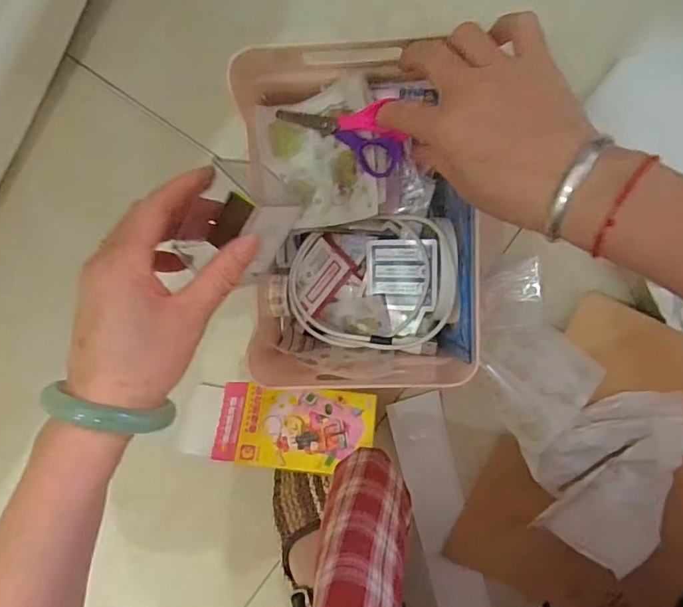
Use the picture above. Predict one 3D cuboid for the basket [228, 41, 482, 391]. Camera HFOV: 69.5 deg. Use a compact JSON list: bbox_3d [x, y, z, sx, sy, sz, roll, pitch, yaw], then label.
[{"bbox_3d":[0.012,-0.065,0.382,0.168,0.081,0.253,-2,98,4],"label":"basket"}]

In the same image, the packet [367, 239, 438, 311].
[{"bbox_3d":[0.050,-0.023,0.404,0.056,0.006,0.057,-1,96,19],"label":"packet"}]

